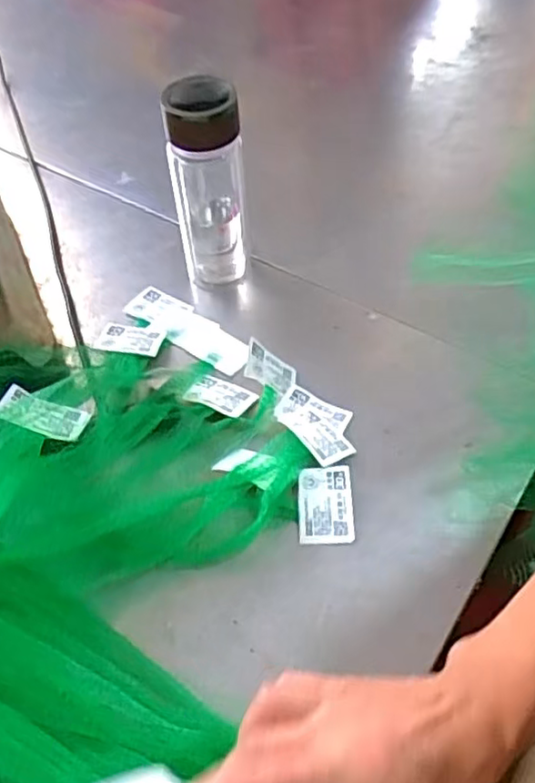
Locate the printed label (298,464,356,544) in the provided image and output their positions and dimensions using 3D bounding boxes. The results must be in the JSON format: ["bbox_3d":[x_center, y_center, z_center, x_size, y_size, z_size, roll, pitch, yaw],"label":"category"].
[{"bbox_3d":[0.046,0.088,0.514,0.042,0.004,0.061,0,64,1],"label":"printed label"}]

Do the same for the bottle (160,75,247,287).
[{"bbox_3d":[-0.056,-0.193,0.617,0.066,0.208,0.053,-5,52,-1],"label":"bottle"}]

